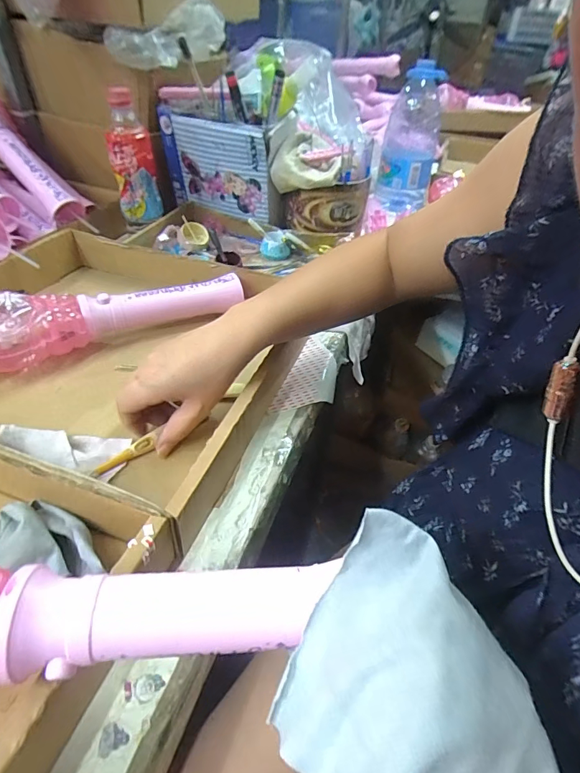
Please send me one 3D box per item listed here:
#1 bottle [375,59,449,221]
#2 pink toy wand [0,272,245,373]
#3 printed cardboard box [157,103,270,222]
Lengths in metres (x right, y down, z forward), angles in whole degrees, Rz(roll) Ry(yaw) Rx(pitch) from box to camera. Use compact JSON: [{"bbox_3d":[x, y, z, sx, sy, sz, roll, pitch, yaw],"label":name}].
[{"bbox_3d":[0.236,-0.470,0.823,0.104,0.235,0.120,13,42,6],"label":"bottle"},{"bbox_3d":[-0.200,-0.081,0.467,0.300,0.069,0.056,-22,49,-28],"label":"pink toy wand"},{"bbox_3d":[-0.114,-0.337,0.648,0.174,0.132,0.032,17,43,11],"label":"printed cardboard box"}]

